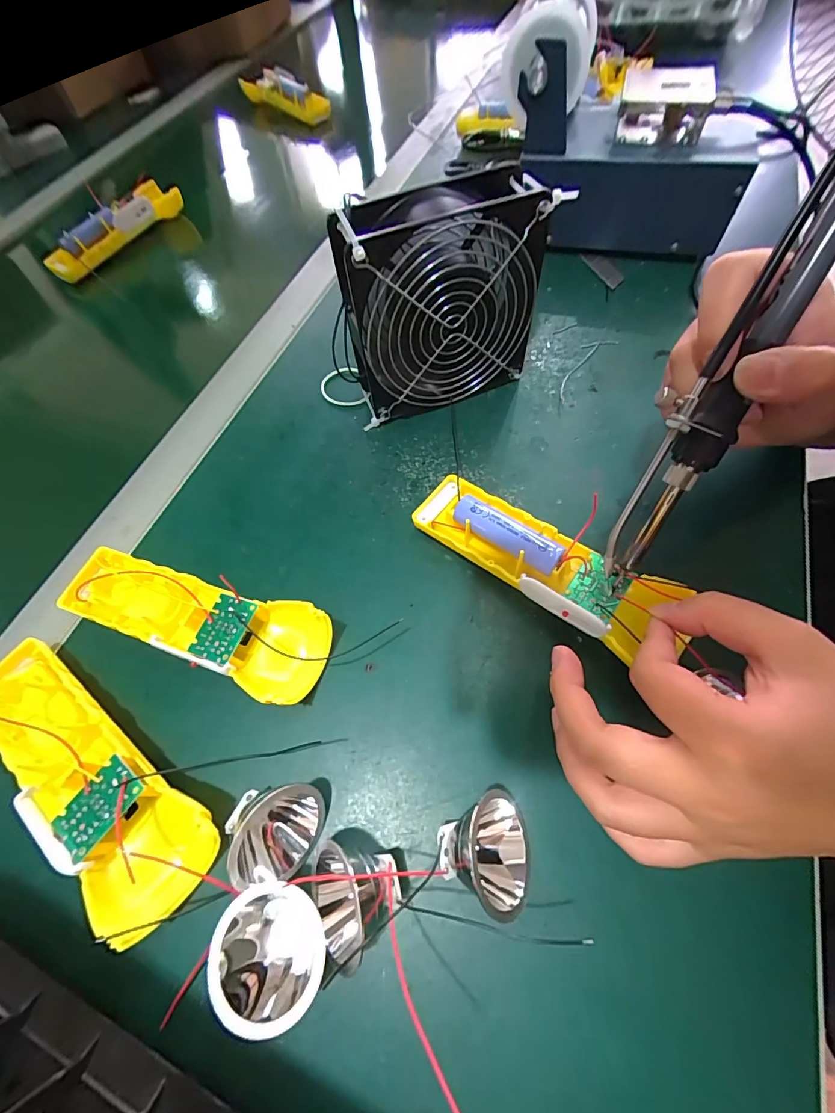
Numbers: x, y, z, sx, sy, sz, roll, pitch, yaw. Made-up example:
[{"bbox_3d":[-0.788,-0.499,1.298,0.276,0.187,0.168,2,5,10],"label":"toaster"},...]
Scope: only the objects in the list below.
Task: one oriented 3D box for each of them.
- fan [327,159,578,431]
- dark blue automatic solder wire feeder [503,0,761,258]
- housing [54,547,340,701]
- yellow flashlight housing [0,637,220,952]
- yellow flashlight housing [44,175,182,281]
[{"bbox_3d":[0.016,-0.161,0.274,0.126,0.119,0.042,-22,63,-7],"label":"fan"},{"bbox_3d":[0.172,-0.348,0.355,0.195,0.141,0.103,14,65,11],"label":"dark blue automatic solder wire feeder"},{"bbox_3d":[-0.129,0.037,0.240,0.162,0.030,0.050,14,65,12],"label":"housing"},{"bbox_3d":[-0.166,0.103,0.208,0.162,0.028,0.048,35,71,20],"label":"yellow flashlight housing"},{"bbox_3d":[-0.342,-0.372,0.473,0.058,0.031,0.160,27,67,16],"label":"yellow flashlight housing"}]

